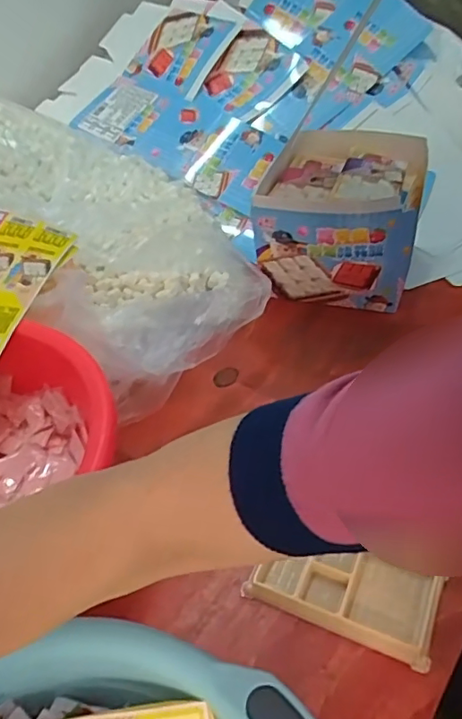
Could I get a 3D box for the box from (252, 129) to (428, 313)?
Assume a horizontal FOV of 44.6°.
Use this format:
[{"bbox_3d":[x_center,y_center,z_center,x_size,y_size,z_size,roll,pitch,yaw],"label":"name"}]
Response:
[{"bbox_3d":[0.132,-0.167,0.677,0.169,0.146,0.152,9,45,16],"label":"box"}]

